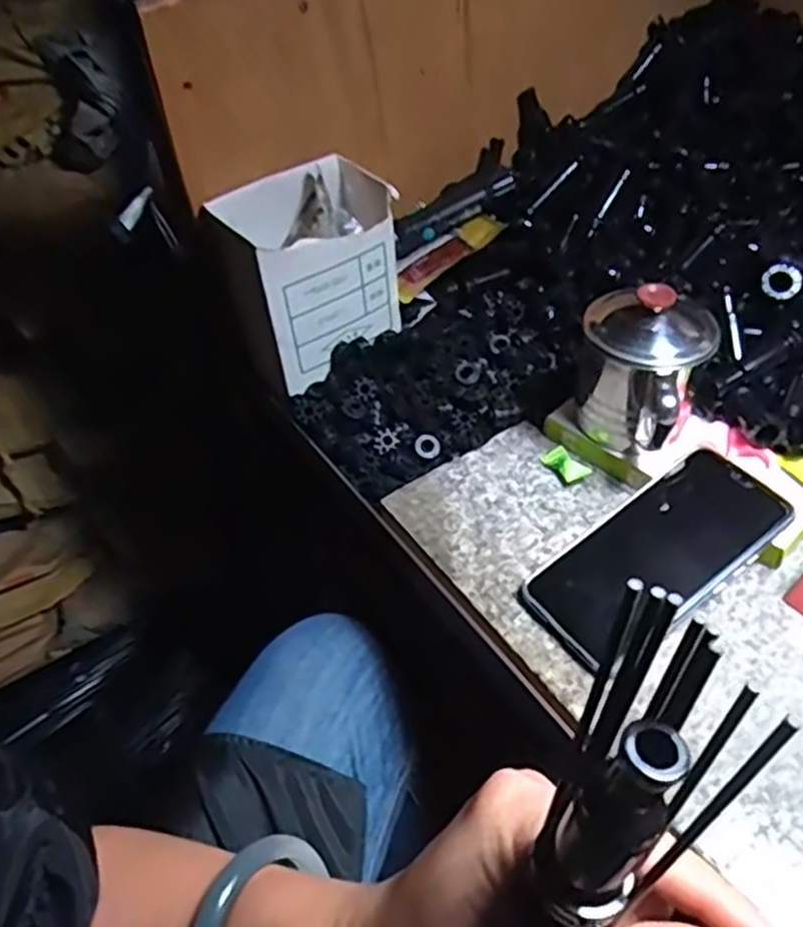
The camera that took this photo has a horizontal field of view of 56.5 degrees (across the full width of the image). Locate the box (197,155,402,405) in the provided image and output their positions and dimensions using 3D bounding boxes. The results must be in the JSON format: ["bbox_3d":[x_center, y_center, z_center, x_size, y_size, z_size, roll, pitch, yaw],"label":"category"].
[{"bbox_3d":[-0.066,-0.150,0.584,0.123,0.125,0.084,-29,49,-19],"label":"box"}]

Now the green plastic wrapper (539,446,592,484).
[{"bbox_3d":[0.113,0.000,0.516,0.021,0.008,0.034,-24,48,-15],"label":"green plastic wrapper"}]

